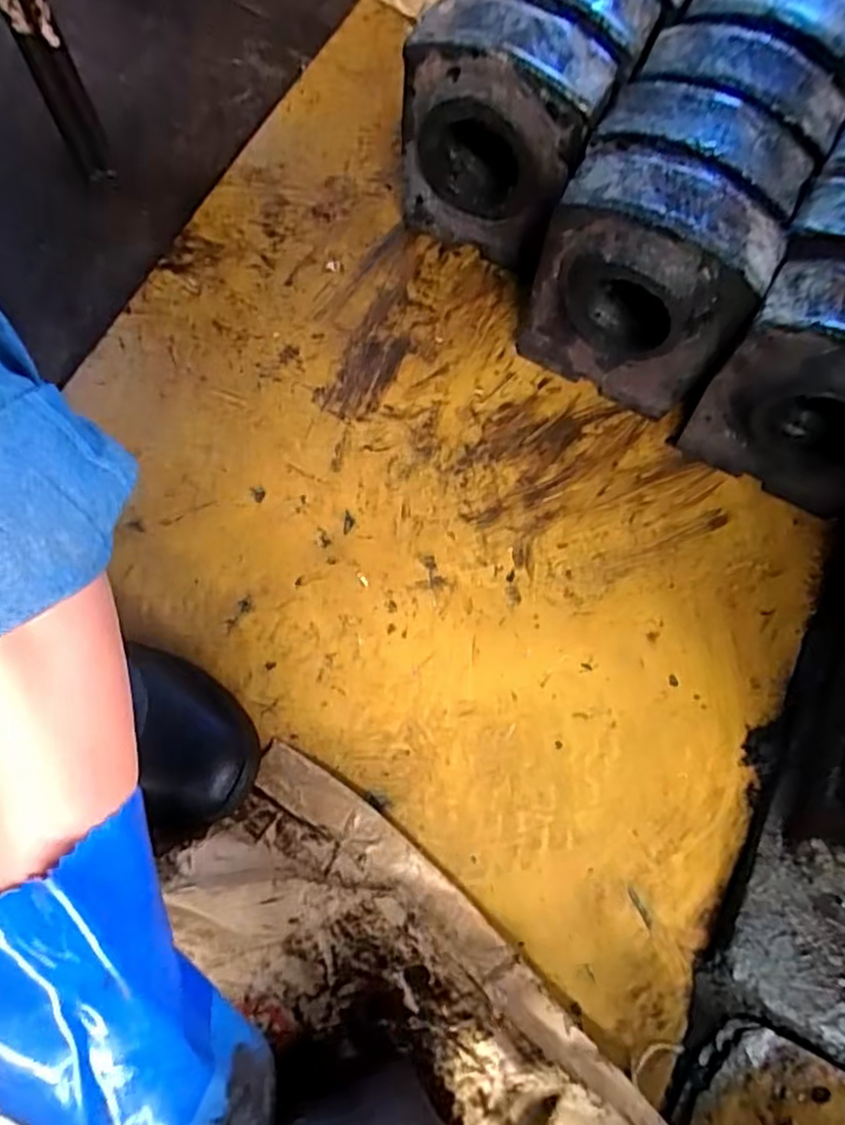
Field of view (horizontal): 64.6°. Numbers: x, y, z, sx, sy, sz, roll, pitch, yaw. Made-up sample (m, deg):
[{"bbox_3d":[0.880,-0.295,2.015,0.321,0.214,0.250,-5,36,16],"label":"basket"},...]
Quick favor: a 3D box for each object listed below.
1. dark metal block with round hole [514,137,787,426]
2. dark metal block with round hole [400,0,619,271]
[{"bbox_3d":[0.171,-0.214,0.541,0.159,0.187,0.089,26,75,7],"label":"dark metal block with round hole"},{"bbox_3d":[0.059,-0.356,0.581,0.161,0.207,0.075,21,74,5],"label":"dark metal block with round hole"}]

